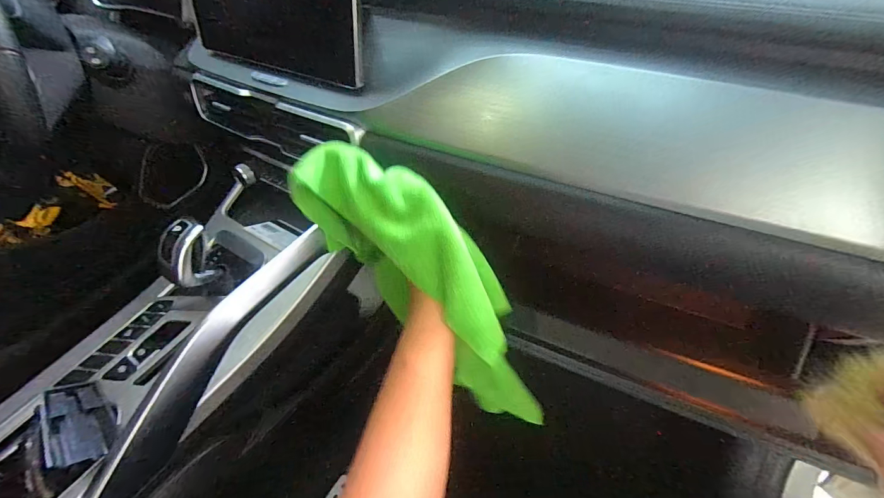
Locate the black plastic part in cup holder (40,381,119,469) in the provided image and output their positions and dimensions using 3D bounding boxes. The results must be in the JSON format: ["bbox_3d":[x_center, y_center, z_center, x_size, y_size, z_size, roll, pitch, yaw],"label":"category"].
[{"bbox_3d":[-0.354,0.169,0.369,0.016,0.052,0.078,-41,62,27],"label":"black plastic part in cup holder"}]

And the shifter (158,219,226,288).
[{"bbox_3d":[-0.299,0.014,0.452,0.038,0.086,0.059,17,54,18],"label":"shifter"}]

